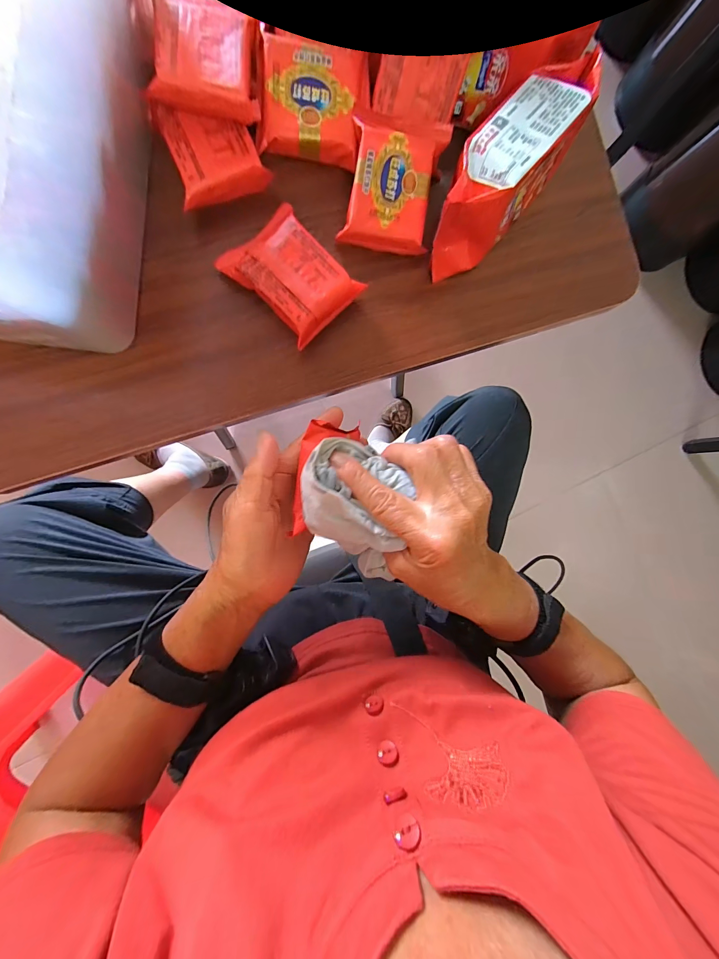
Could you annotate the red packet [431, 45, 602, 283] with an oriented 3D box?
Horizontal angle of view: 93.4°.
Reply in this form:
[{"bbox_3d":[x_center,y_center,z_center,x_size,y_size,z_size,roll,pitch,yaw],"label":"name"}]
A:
[{"bbox_3d":[0.101,-0.220,0.247,0.058,0.064,0.128,41,87,-5],"label":"red packet"}]

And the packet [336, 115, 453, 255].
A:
[{"bbox_3d":[0.025,-0.217,0.253,0.064,0.016,0.082,8,105,-6],"label":"packet"}]

